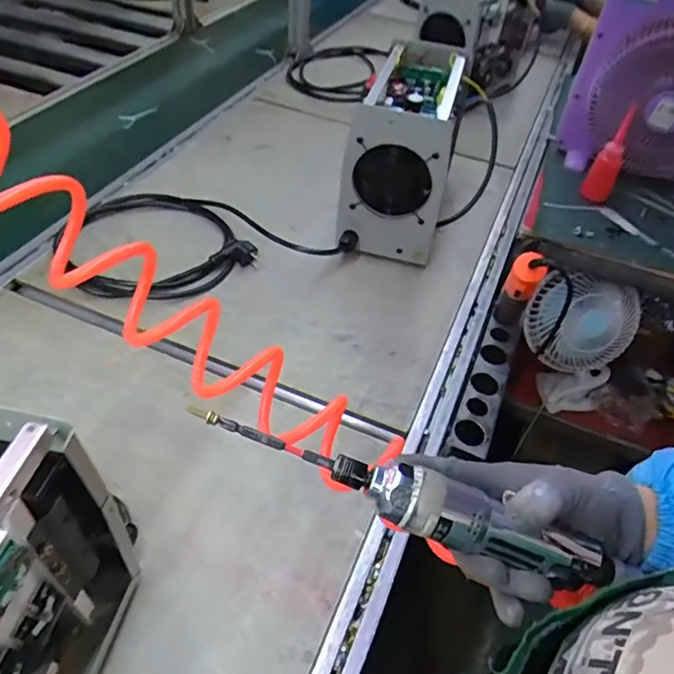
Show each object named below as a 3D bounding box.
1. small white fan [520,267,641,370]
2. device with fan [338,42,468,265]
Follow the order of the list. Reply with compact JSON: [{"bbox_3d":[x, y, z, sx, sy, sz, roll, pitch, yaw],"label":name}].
[{"bbox_3d":[0.452,-0.027,1.023,0.205,0.196,0.064,7,47,1],"label":"small white fan"},{"bbox_3d":[0.100,-0.274,0.876,0.147,0.245,0.240,12,46,5],"label":"device with fan"}]

